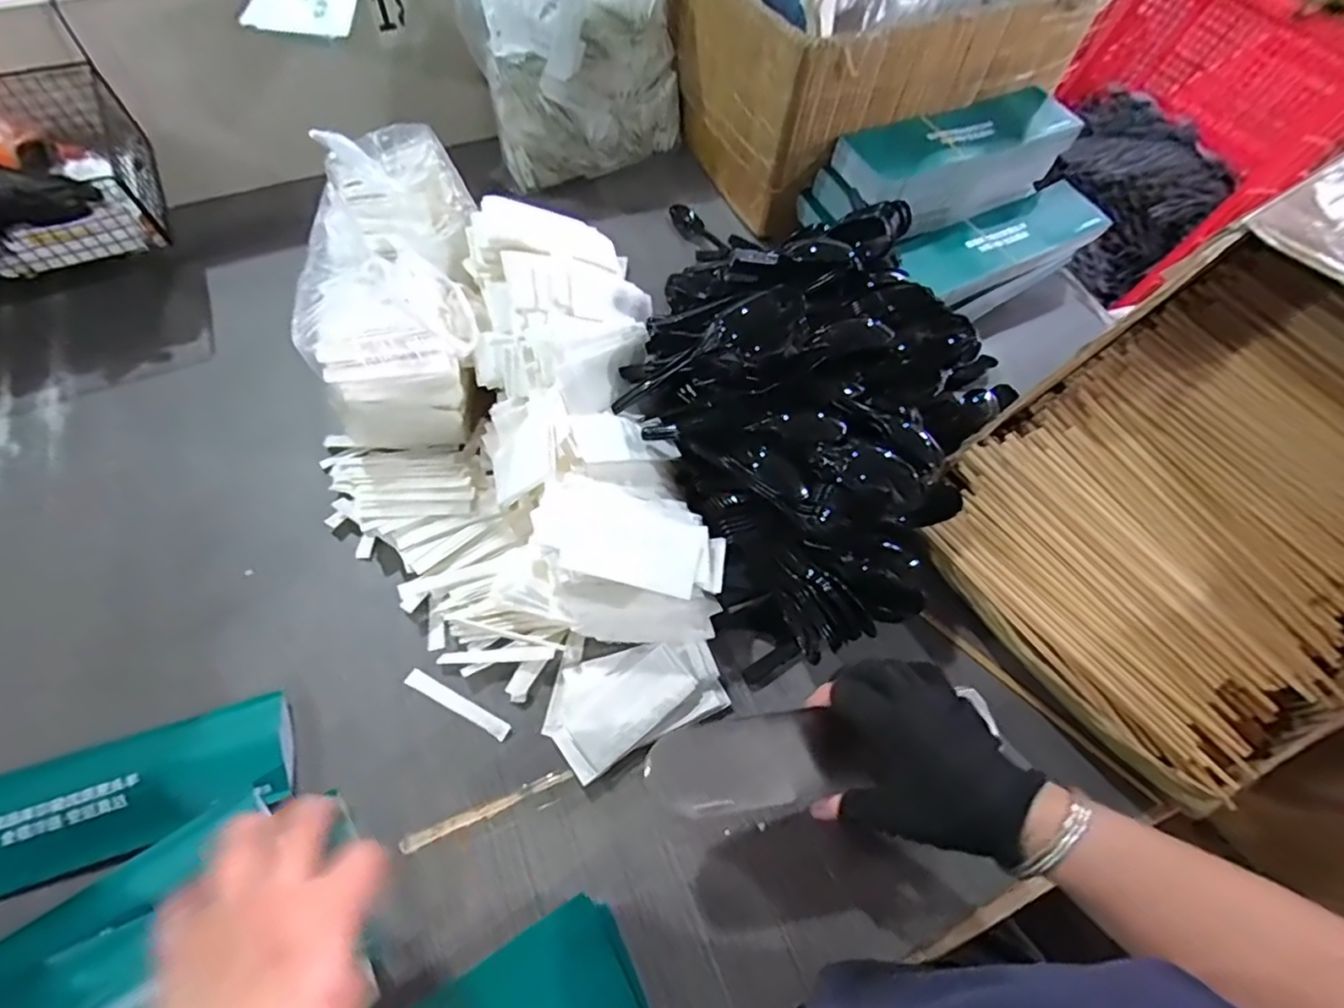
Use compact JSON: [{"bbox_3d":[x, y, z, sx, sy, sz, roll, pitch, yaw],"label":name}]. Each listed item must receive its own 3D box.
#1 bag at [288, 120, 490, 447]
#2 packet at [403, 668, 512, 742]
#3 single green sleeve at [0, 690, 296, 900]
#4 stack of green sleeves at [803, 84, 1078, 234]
[{"bbox_3d":[-0.241,-0.207,0.553,0.123,0.133,0.295,-4,76,-6],"label":"bag"},{"bbox_3d":[-0.166,0.155,0.480,0.091,0.004,0.012,27,64,10],"label":"packet"},{"bbox_3d":[-0.412,0.210,0.427,0.278,0.021,0.084,-16,65,-12],"label":"single green sleeve"},{"bbox_3d":[0.308,-0.385,0.712,0.303,0.085,0.100,-23,66,-15],"label":"stack of green sleeves"}]

